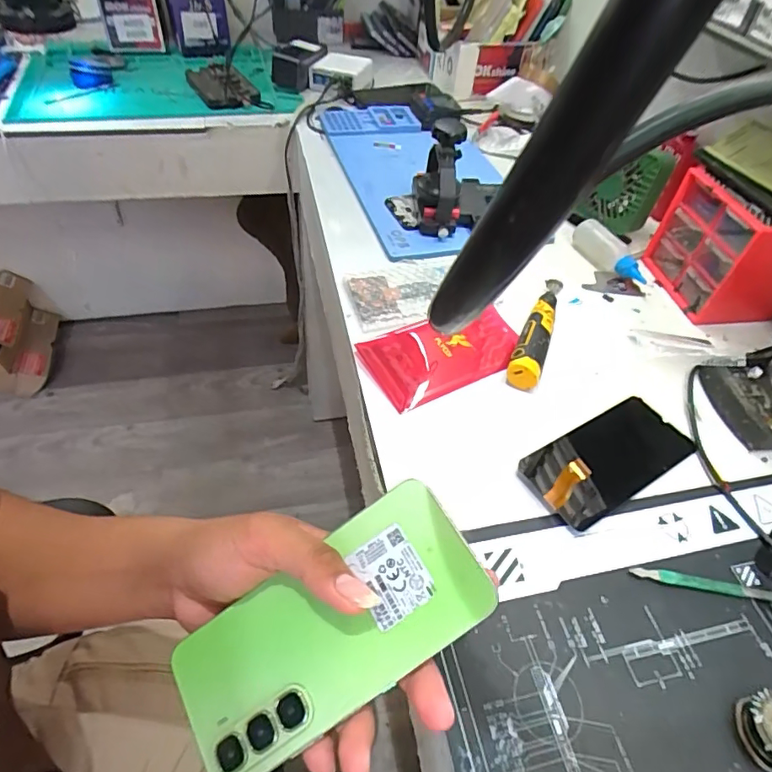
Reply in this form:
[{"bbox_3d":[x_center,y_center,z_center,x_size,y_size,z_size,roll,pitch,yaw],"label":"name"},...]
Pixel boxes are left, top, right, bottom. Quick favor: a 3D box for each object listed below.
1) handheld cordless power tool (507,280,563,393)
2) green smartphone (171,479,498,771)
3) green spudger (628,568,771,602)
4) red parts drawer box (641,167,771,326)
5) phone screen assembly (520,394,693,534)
[{"bbox_3d":[0.158,-0.065,0.525,0.029,0.029,0.168,20,51,12],"label":"handheld cordless power tool"},{"bbox_3d":[-0.030,0.121,0.255,0.162,0.004,0.074,-36,66,0],"label":"green smartphone"},{"bbox_3d":[0.235,0.143,0.367,0.116,0.005,0.010,10,49,3],"label":"green spudger"},{"bbox_3d":[0.376,-0.152,0.559,0.101,0.116,0.126,1,49,-4],"label":"red parts drawer box"},{"bbox_3d":[0.191,0.046,0.418,0.165,0.052,0.069,-24,55,-24],"label":"phone screen assembly"}]

